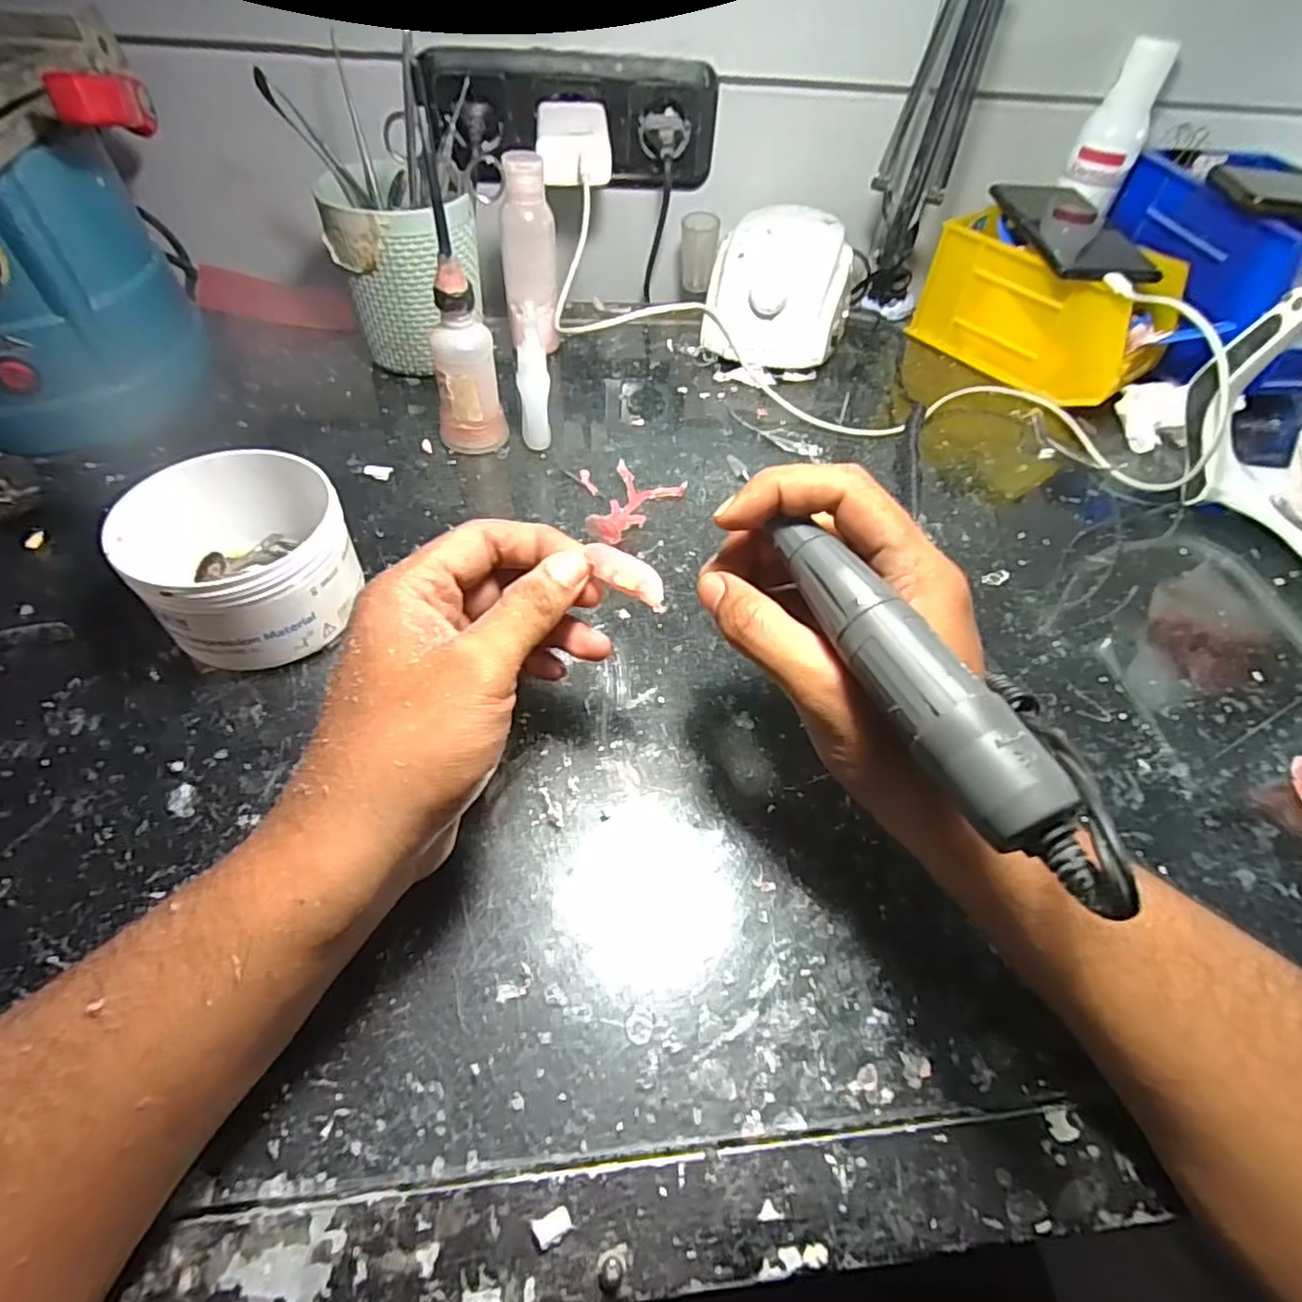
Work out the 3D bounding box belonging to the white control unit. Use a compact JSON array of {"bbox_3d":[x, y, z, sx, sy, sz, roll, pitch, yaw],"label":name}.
[{"bbox_3d":[0.104,-0.283,0.525,0.106,0.081,0.124,15,52,7],"label":"white control unit"}]

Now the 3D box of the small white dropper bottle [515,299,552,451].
[{"bbox_3d":[-0.072,-0.165,0.411,0.019,0.083,0.020,-1,52,-6],"label":"small white dropper bottle"}]

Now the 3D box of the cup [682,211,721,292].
[{"bbox_3d":[0.039,-0.330,0.550,0.030,0.054,0.024,7,52,0],"label":"cup"}]

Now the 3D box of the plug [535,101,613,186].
[{"bbox_3d":[-0.057,-0.367,0.478,0.051,0.034,0.069,-5,52,-9],"label":"plug"}]

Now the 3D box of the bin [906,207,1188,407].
[{"bbox_3d":[0.312,-0.269,0.524,0.104,0.088,0.166,-25,58,-23],"label":"bin"}]

